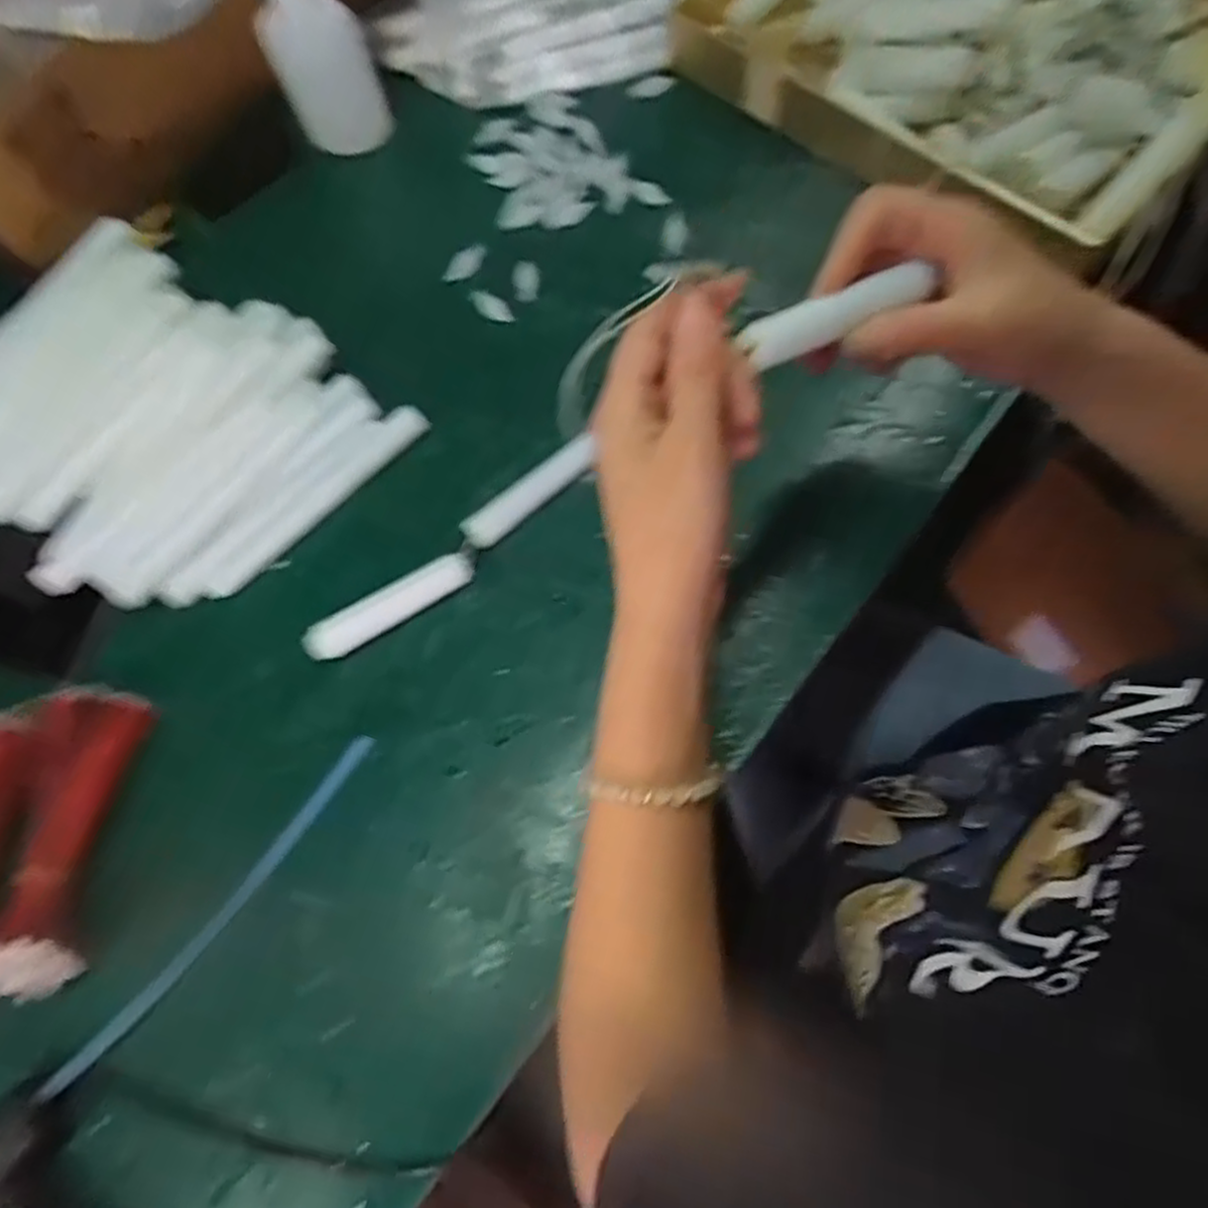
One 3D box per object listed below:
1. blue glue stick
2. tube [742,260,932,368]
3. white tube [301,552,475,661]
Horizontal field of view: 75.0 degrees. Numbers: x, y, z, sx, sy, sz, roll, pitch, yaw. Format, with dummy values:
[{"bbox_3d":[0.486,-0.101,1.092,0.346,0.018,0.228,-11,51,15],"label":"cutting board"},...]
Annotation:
[{"bbox_3d":[-0.184,0.147,0.382,0.013,0.004,0.205,35,76,16],"label":"blue glue stick"},{"bbox_3d":[0.092,-0.114,0.311,0.084,0.015,0.014,-25,72,-9],"label":"tube"},{"bbox_3d":[-0.115,0.001,0.424,0.094,0.015,0.021,-29,70,-6],"label":"white tube"}]

